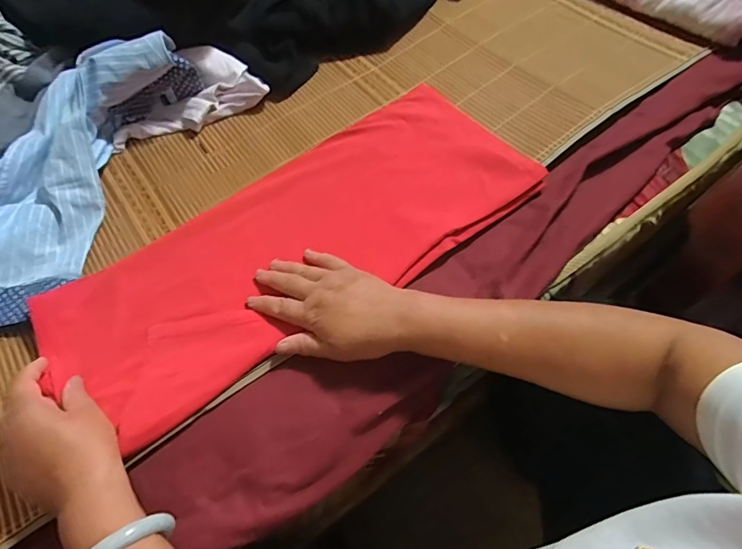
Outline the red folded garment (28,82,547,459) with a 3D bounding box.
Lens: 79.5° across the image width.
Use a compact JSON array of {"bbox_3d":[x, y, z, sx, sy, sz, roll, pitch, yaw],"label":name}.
[{"bbox_3d":[-0.079,-0.044,0.502,0.536,0.033,0.224,-32,66,-14],"label":"red folded garment"}]

